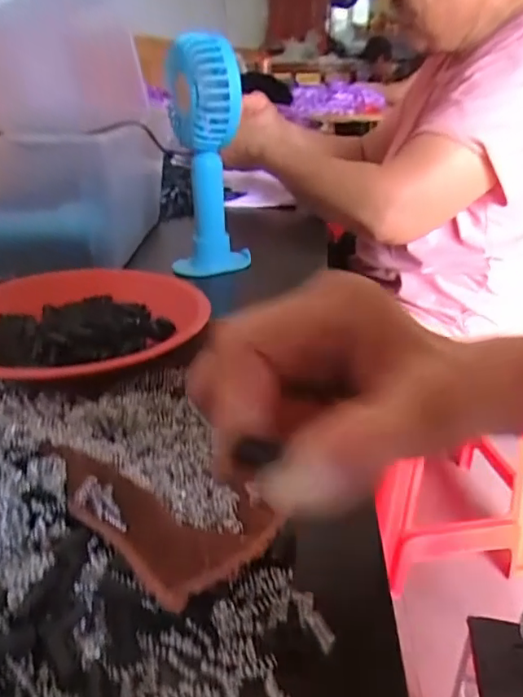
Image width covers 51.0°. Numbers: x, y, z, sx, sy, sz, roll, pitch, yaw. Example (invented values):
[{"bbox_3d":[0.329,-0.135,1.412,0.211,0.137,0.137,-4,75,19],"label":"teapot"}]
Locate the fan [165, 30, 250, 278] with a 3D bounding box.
[{"bbox_3d":[-0.053,-0.198,0.566,0.073,0.220,0.091,2,28,1],"label":"fan"}]

